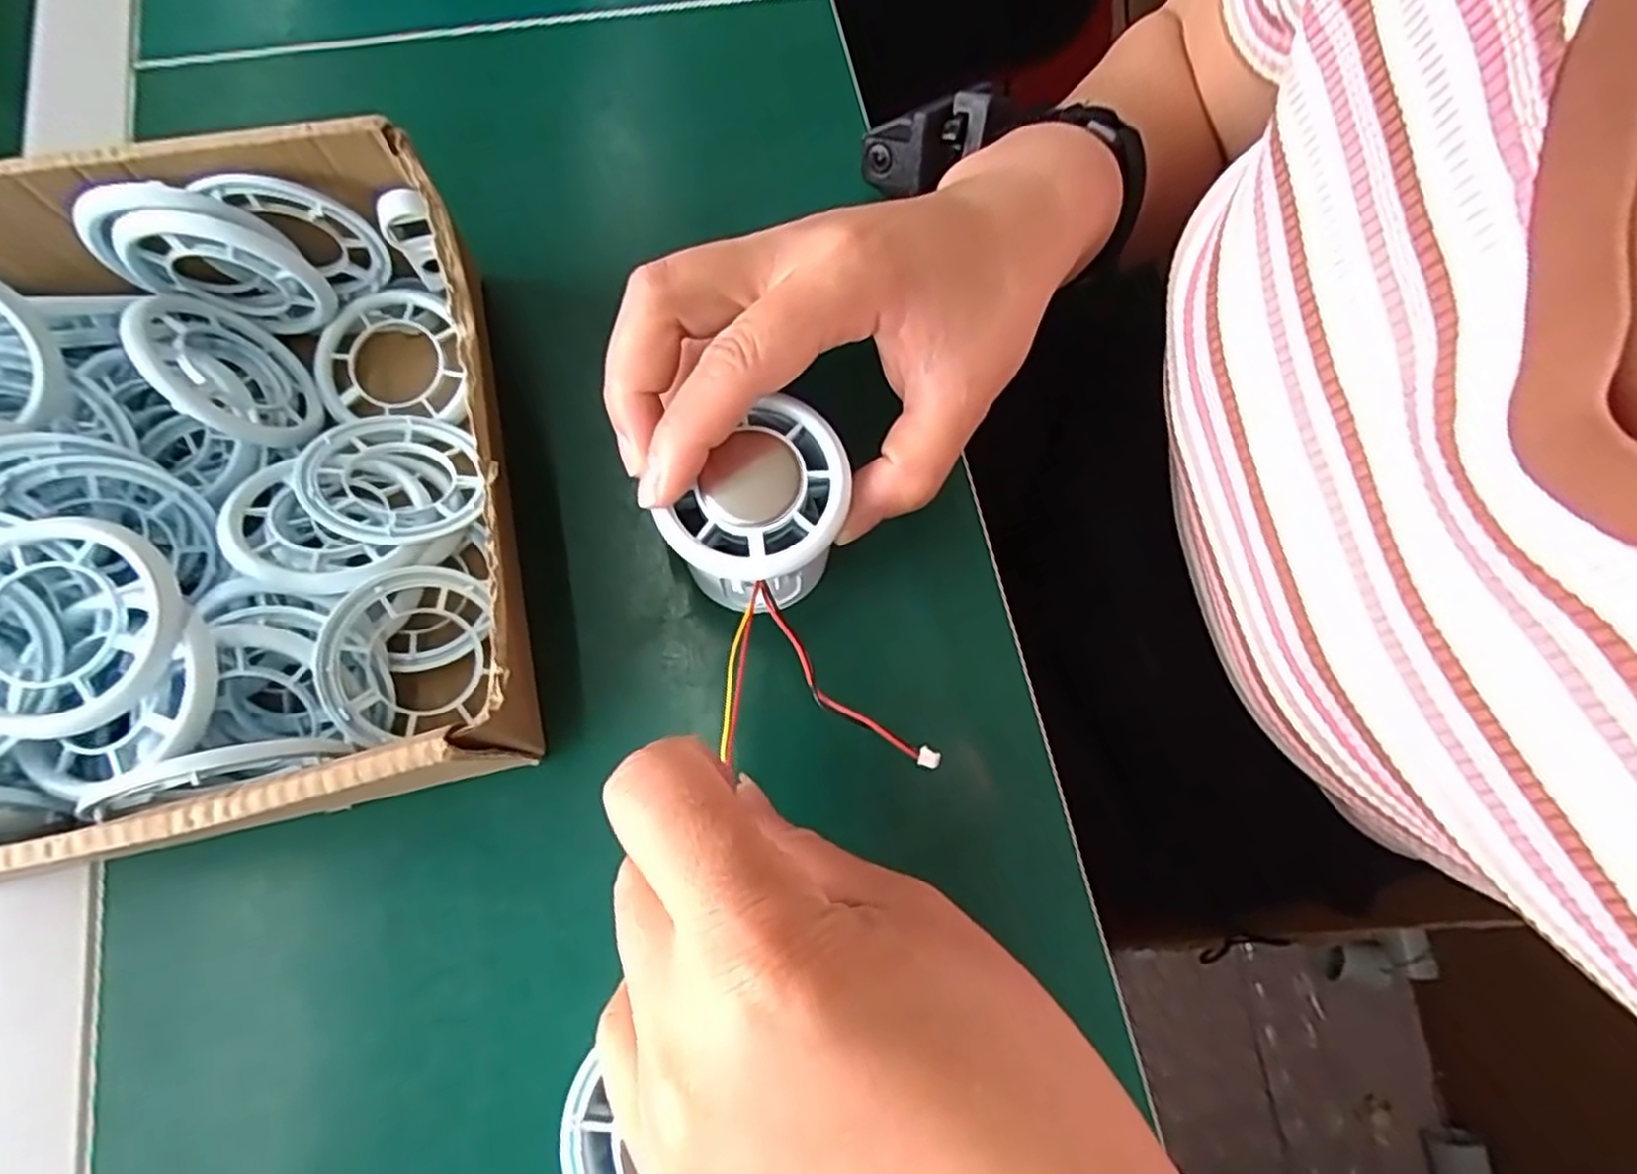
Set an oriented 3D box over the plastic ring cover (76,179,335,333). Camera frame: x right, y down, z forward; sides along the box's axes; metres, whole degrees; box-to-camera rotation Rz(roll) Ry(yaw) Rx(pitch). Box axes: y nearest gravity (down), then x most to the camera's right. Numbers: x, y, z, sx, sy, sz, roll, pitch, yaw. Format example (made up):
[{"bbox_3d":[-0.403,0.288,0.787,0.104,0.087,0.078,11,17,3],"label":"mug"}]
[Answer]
[{"bbox_3d":[-0.196,-0.105,0.246,0.060,0.054,0.014,0,74,-2],"label":"plastic ring cover"}]

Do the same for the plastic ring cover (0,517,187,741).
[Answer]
[{"bbox_3d":[-0.199,0.011,0.201,0.052,0.015,0.055,-11,74,-5],"label":"plastic ring cover"}]

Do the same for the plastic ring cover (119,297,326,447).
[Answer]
[{"bbox_3d":[-0.193,-0.070,0.250,0.006,0.051,0.055,-34,106,20],"label":"plastic ring cover"}]

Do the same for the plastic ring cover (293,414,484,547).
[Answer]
[{"bbox_3d":[-0.141,-0.033,0.253,0.053,0.015,0.056,-7,56,-26],"label":"plastic ring cover"}]

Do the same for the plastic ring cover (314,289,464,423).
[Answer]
[{"bbox_3d":[-0.154,-0.082,0.272,0.050,0.013,0.047,-5,74,-3],"label":"plastic ring cover"}]

